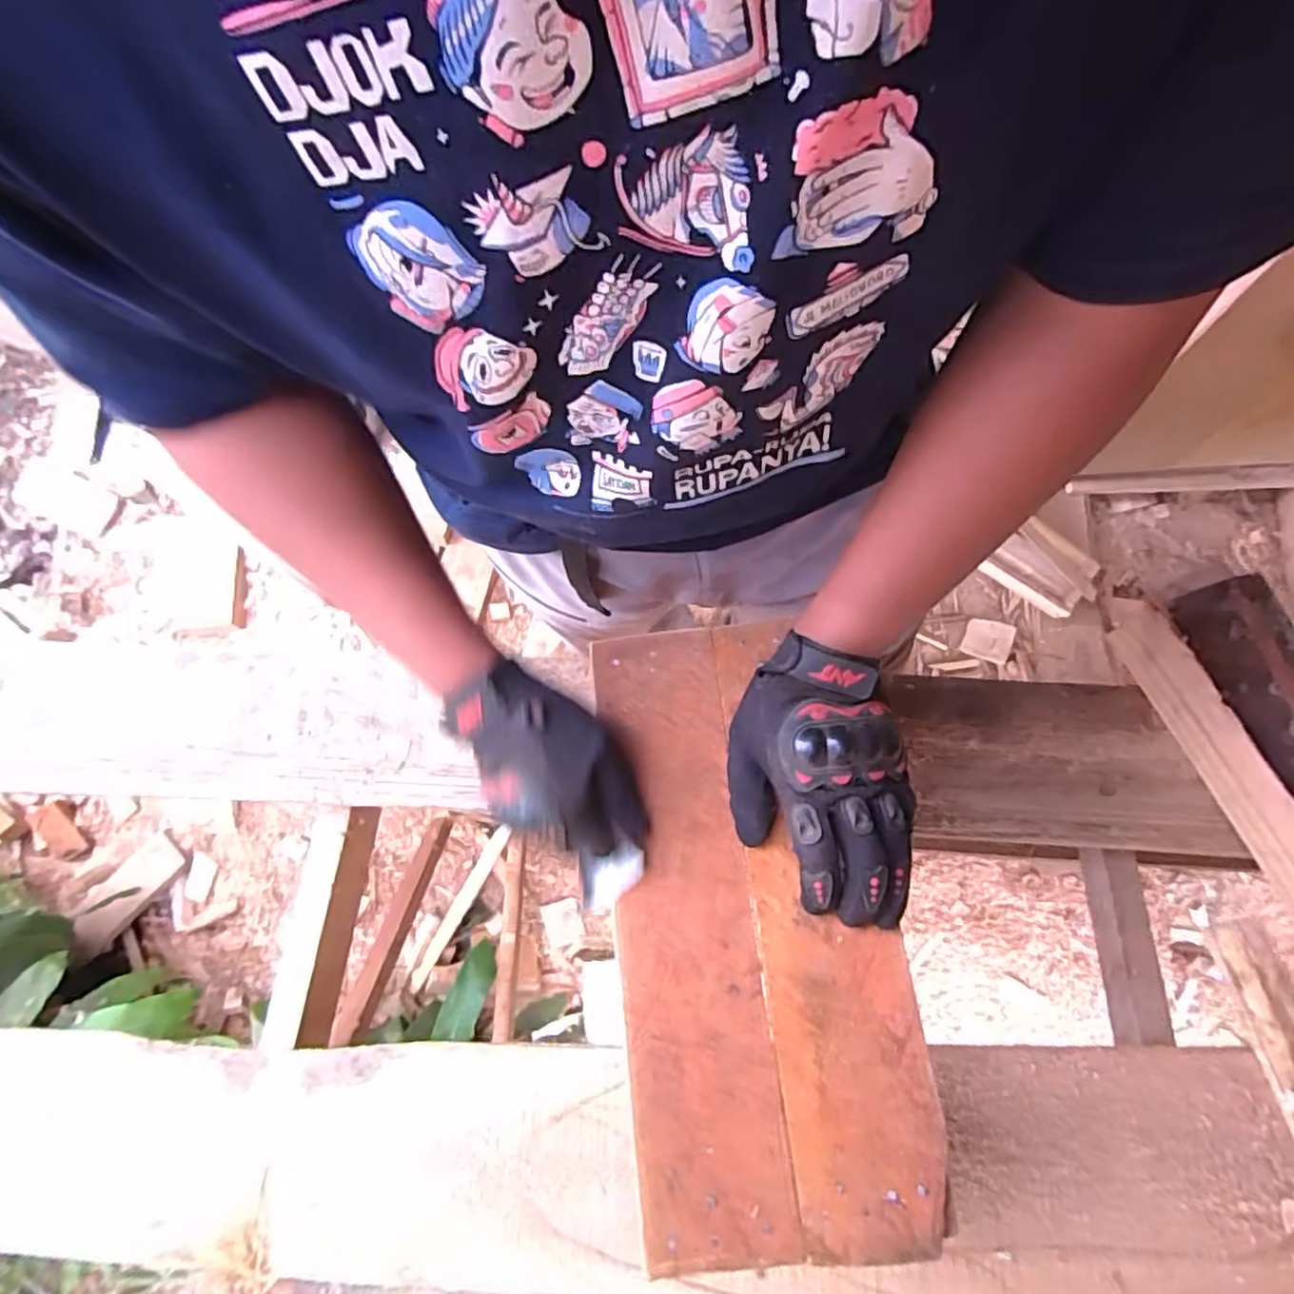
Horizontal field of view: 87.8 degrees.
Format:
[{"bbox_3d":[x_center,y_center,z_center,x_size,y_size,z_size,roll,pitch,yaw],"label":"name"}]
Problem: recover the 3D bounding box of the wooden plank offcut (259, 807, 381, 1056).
[{"bbox_3d":[-0.323,0.274,0.678,0.049,0.063,0.220,5,72,3],"label":"wooden plank offcut"}]

